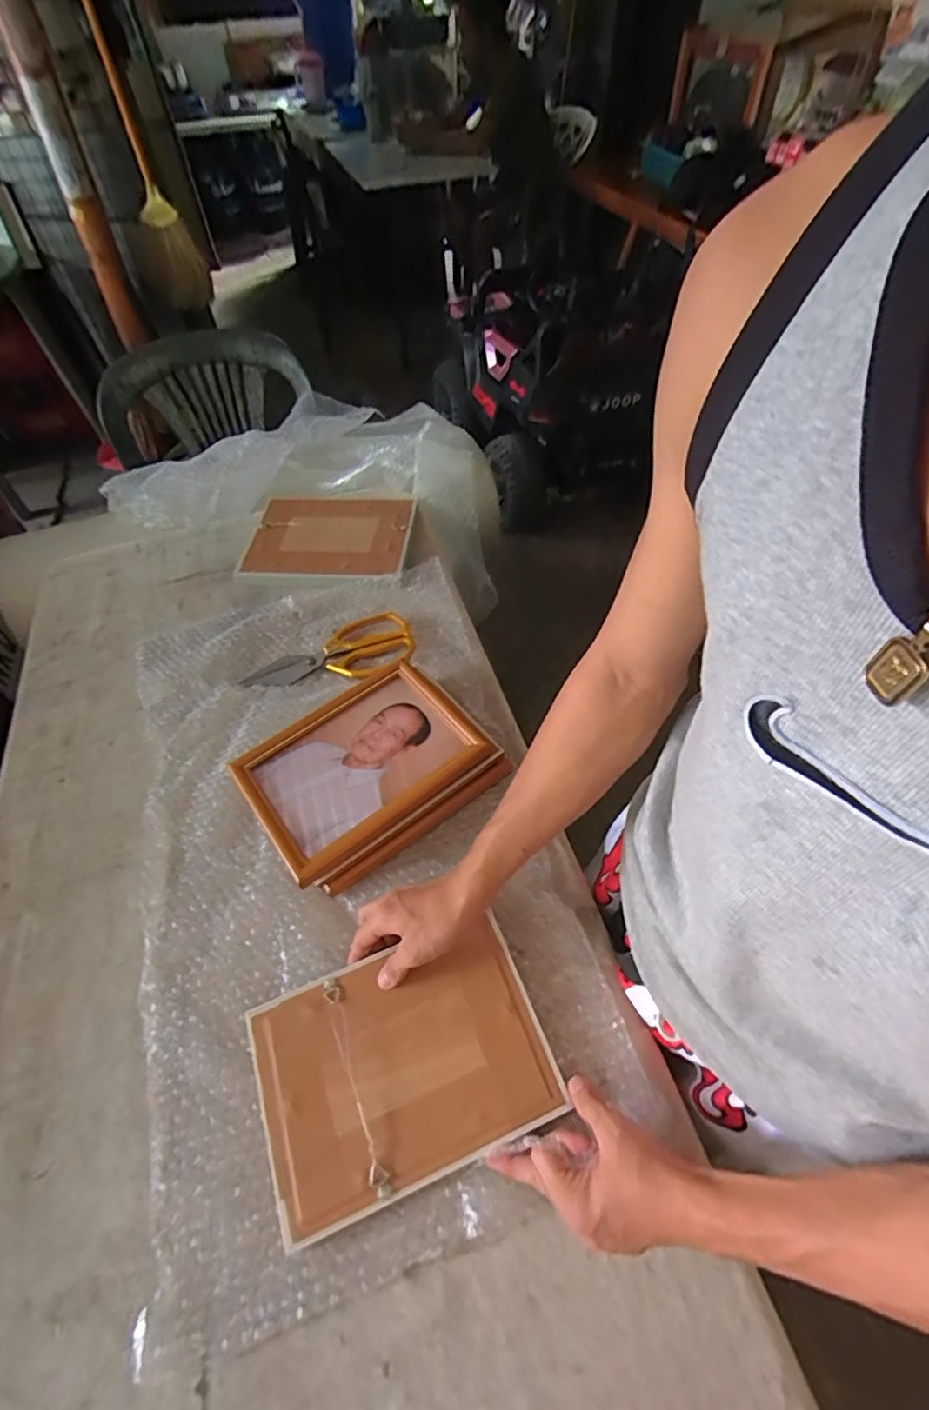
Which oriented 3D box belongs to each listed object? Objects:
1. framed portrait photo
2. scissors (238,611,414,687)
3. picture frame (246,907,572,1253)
[{"bbox_3d":[-0.108,0.056,0.593,0.231,0.017,0.161,-33,59,-20],"label":"framed portrait photo"},{"bbox_3d":[-0.172,-0.060,0.720,0.211,0.008,0.095,-27,58,-13],"label":"scissors"},{"bbox_3d":[-0.052,0.291,0.462,0.228,0.010,0.161,-20,57,-8],"label":"picture frame"}]

